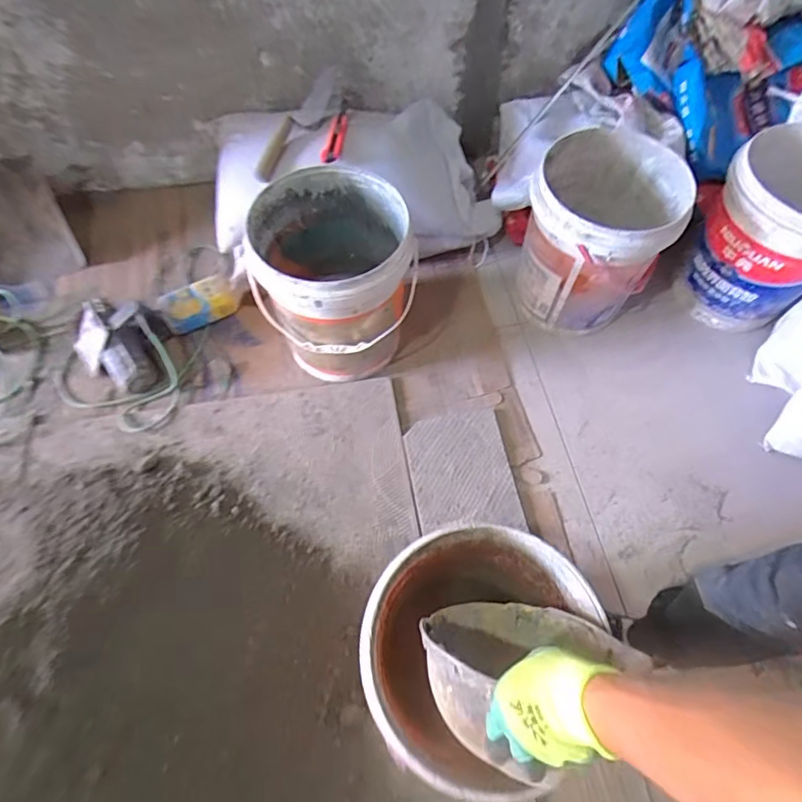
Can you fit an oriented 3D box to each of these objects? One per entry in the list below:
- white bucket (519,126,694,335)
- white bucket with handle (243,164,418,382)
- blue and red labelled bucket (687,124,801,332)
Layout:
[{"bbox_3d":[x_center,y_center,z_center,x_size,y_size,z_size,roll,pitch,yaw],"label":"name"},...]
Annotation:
[{"bbox_3d":[0.428,-0.362,1.161,0.283,0.349,0.337,35,67,15],"label":"white bucket"},{"bbox_3d":[-0.137,-0.232,1.107,0.301,0.378,0.278,-6,63,-5],"label":"white bucket with handle"},{"bbox_3d":[0.803,-0.364,1.150,0.275,0.360,0.290,1,63,-1],"label":"blue and red labelled bucket"}]

